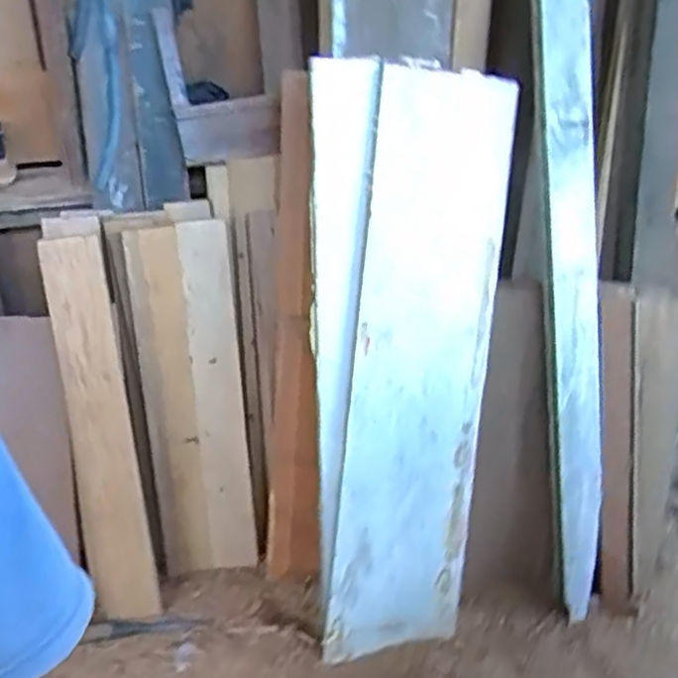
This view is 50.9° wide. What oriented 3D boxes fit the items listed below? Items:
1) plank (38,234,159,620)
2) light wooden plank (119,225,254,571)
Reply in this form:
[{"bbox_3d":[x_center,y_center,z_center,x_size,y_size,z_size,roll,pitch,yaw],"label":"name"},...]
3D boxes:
[{"bbox_3d":[-0.458,0.188,1.351,0.115,0.757,0.043,-3,13,8],"label":"plank"},{"bbox_3d":[-0.291,0.144,1.454,0.191,0.733,0.051,-10,16,-21],"label":"light wooden plank"}]

